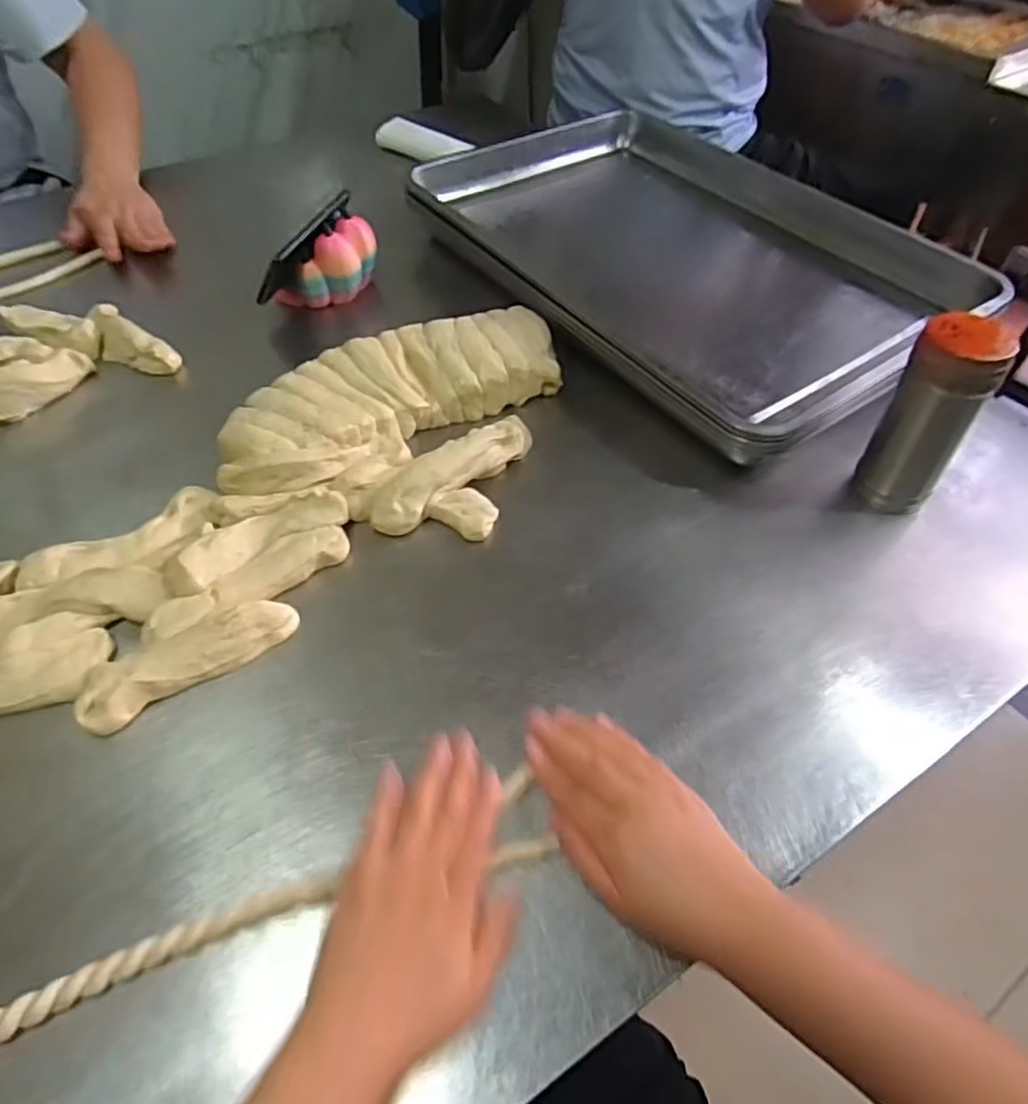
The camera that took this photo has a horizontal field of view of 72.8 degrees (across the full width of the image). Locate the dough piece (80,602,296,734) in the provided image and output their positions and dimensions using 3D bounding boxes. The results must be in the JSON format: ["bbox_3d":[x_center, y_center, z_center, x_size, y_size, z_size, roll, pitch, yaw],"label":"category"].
[{"bbox_3d":[-0.213,0.068,0.461,0.136,0.021,0.044,-23,56,-18],"label":"dough piece"}]

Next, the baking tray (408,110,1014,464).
[{"bbox_3d":[0.188,-0.340,0.773,0.415,0.063,0.582,-27,57,-20],"label":"baking tray"}]

